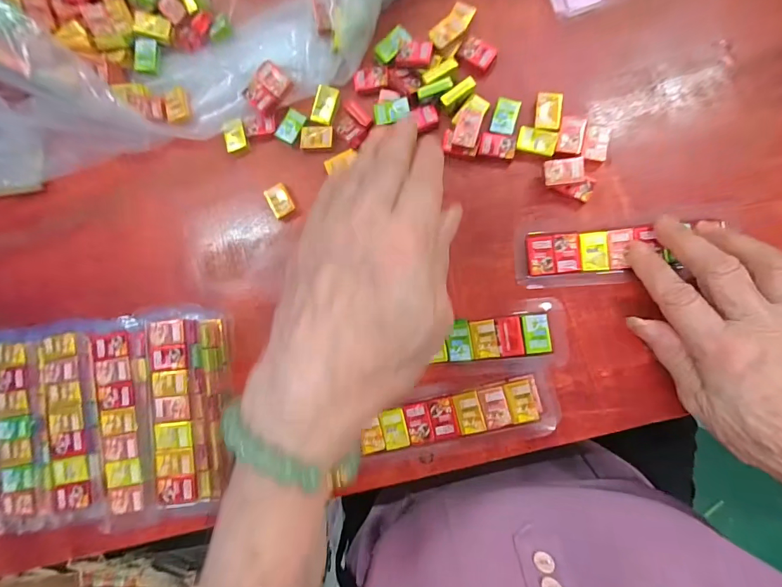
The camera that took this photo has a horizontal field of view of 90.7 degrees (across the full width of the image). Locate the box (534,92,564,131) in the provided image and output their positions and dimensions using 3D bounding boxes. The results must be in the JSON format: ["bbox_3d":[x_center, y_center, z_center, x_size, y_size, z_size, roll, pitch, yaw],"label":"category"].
[{"bbox_3d":[0.110,-0.128,0.270,0.017,0.004,0.027,7,88,8],"label":"box"}]

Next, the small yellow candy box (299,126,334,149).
[{"bbox_3d":[-0.057,-0.119,0.295,0.025,0.004,0.017,4,87,8],"label":"small yellow candy box"}]

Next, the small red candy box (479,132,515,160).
[{"bbox_3d":[0.076,-0.104,0.276,0.024,0.007,0.017,9,88,8],"label":"small red candy box"}]

